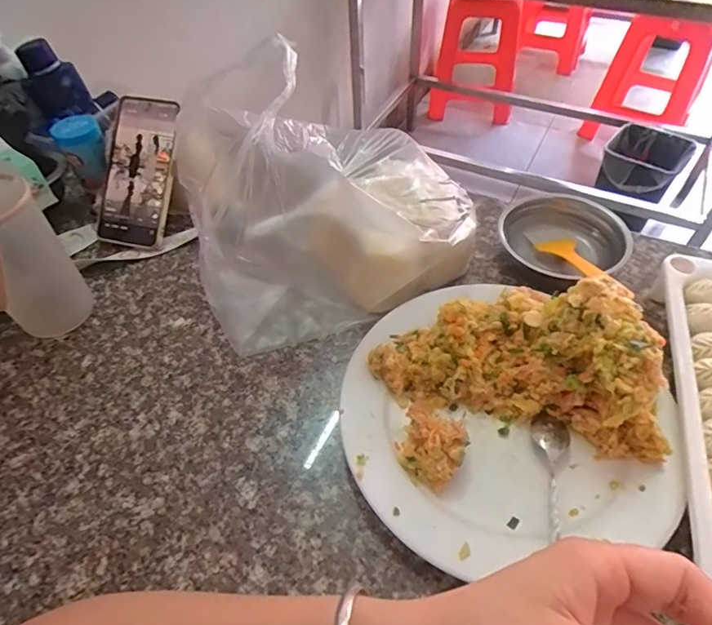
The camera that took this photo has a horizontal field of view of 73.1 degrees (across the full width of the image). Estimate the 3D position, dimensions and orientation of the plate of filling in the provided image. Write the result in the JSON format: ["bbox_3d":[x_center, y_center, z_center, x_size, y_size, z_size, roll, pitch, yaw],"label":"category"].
[{"bbox_3d":[0.107,0.048,0.356,0.226,0.104,0.226,-1,51,1],"label":"plate of filling"}]

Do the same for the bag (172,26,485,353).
[{"bbox_3d":[-0.033,-0.101,0.434,0.231,0.187,0.186,-23,53,-16],"label":"bag"}]

